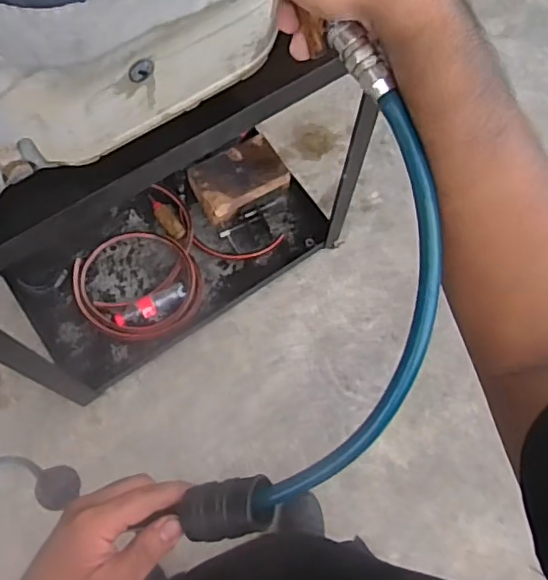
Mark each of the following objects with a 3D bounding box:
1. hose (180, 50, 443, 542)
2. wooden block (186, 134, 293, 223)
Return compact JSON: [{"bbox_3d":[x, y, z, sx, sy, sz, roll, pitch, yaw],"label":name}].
[{"bbox_3d":[0.040,0.027,0.362,0.102,0.033,0.317,24,99,5],"label":"hose"},{"bbox_3d":[-0.097,-0.306,1.584,0.262,0.064,0.170,-30,75,-11],"label":"wooden block"}]

